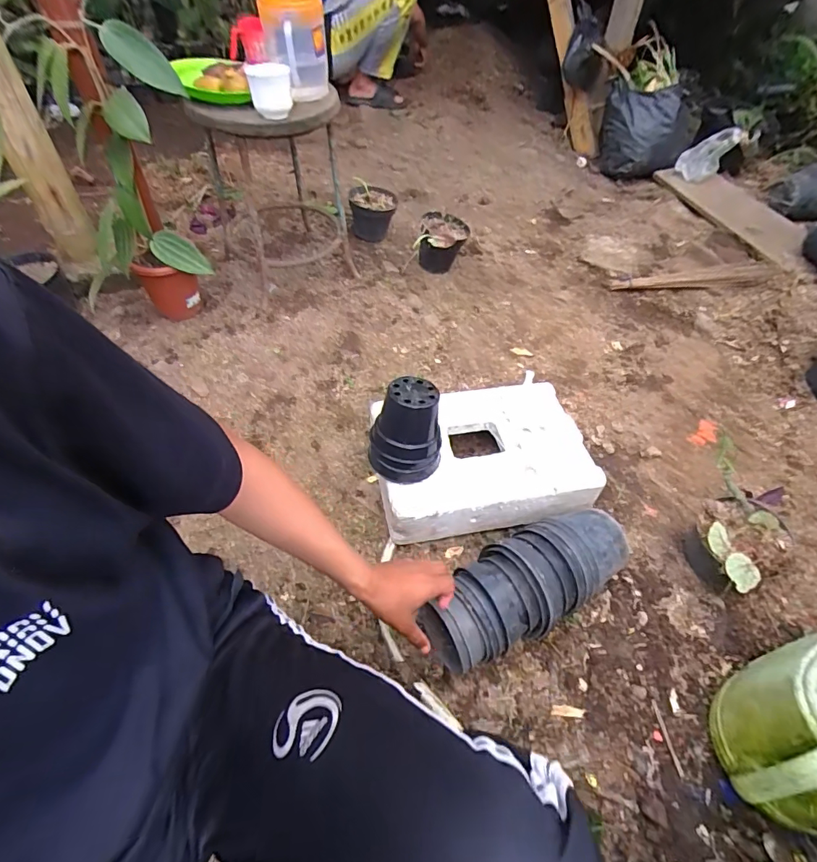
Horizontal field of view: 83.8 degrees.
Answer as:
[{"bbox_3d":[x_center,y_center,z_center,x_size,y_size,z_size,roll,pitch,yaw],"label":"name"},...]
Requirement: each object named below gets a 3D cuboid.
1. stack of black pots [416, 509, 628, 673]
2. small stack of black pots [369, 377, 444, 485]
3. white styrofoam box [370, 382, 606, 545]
[{"bbox_3d":[0.199,0.237,0.731,0.356,0.115,0.136,-26,54,-16],"label":"stack of black pots"},{"bbox_3d":[-0.006,0.003,0.757,0.120,0.158,0.101,-6,49,-5],"label":"small stack of black pots"},{"bbox_3d":[0.136,0.044,0.883,0.390,0.102,0.274,-8,50,-7],"label":"white styrofoam box"}]

